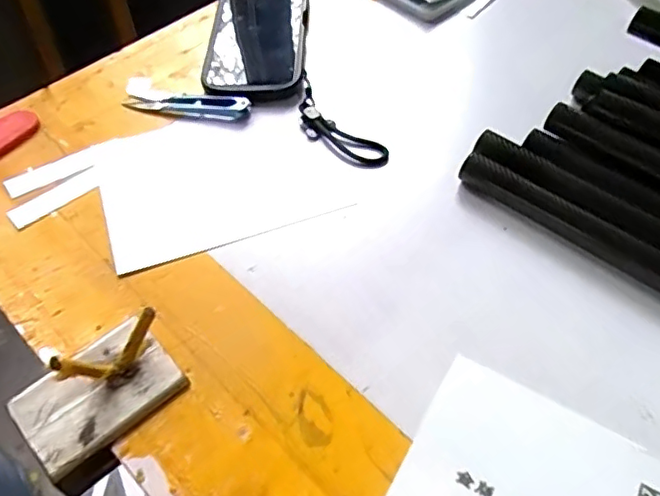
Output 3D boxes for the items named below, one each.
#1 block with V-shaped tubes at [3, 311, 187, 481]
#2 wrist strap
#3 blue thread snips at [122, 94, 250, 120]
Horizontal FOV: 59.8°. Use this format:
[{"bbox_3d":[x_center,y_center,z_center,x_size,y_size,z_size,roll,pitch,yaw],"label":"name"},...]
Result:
[{"bbox_3d":[-0.126,0.072,0.305,0.081,0.033,0.058,-35,61,-22],"label":"block with V-shaped tubes"},{"bbox_3d":[0.001,-0.093,0.447,0.037,0.006,0.104,-38,70,-8],"label":"wrist strap"},{"bbox_3d":[-0.115,-0.116,0.460,0.101,0.011,0.024,4,54,4],"label":"blue thread snips"}]

